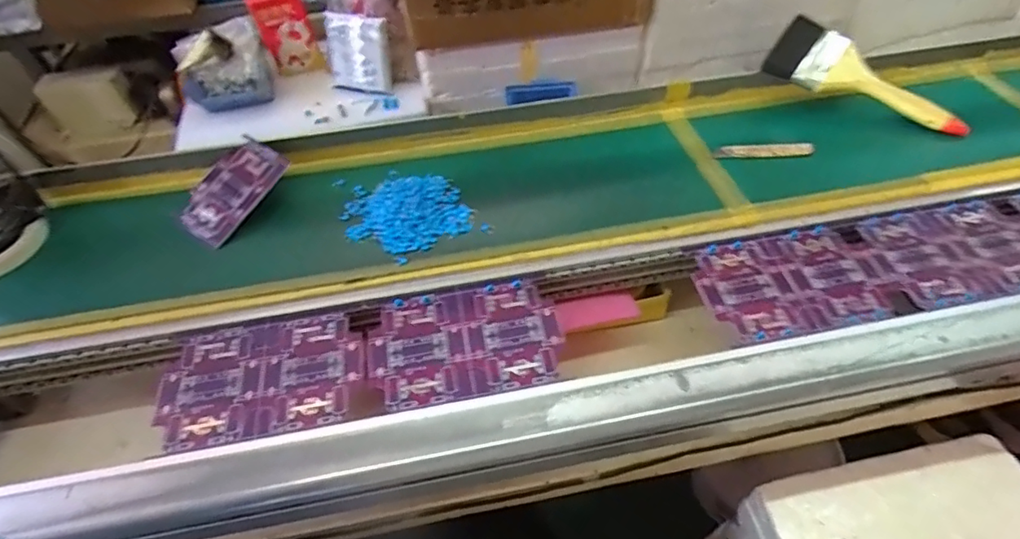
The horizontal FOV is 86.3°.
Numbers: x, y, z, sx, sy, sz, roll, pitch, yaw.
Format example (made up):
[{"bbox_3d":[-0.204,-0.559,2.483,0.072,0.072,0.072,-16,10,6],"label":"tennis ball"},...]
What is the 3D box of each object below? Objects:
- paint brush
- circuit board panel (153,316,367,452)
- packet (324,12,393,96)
[{"bbox_3d":[0.413,-0.217,0.626,0.217,0.023,0.104,33,57,13],"label":"paint brush"},{"bbox_3d":[-0.198,0.084,0.438,0.154,0.007,0.098,-10,52,-3],"label":"circuit board panel"},{"bbox_3d":[-0.196,-0.280,0.707,0.078,0.088,0.020,14,28,16],"label":"packet"}]

